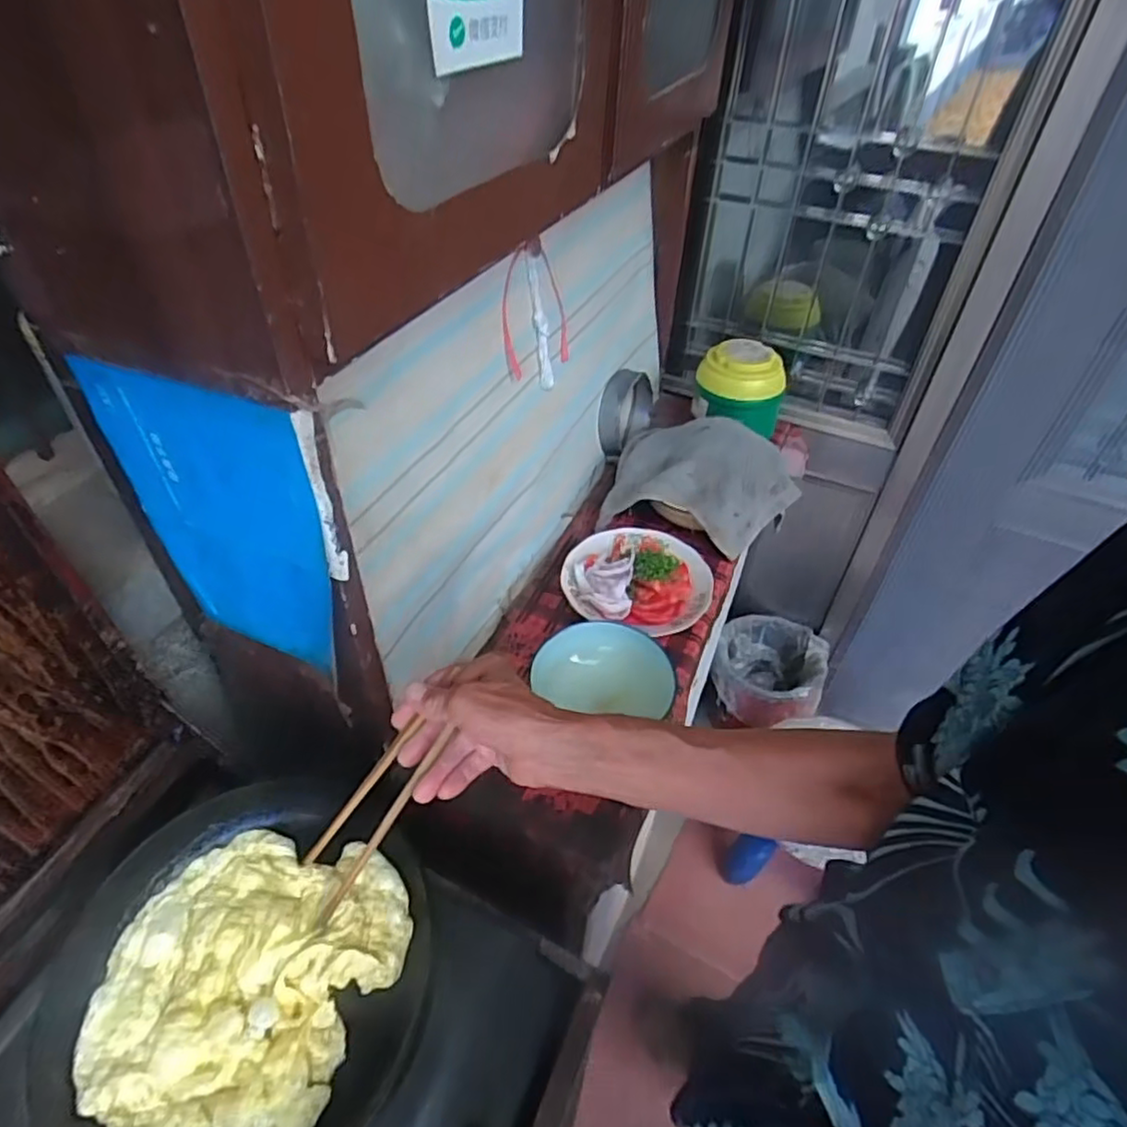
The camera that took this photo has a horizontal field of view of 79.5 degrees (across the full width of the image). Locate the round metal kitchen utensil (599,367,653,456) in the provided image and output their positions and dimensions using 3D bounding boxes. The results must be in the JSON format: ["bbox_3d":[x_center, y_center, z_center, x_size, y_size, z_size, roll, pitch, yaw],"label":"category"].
[{"bbox_3d":[0.102,-0.257,1.117,0.049,0.117,0.125,22,47,20],"label":"round metal kitchen utensil"}]

